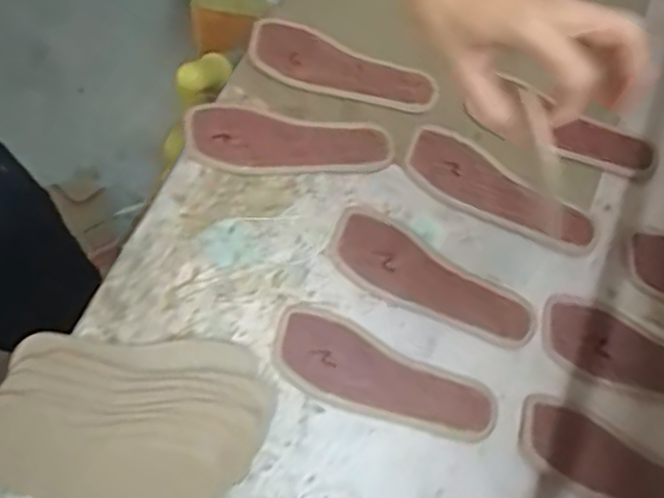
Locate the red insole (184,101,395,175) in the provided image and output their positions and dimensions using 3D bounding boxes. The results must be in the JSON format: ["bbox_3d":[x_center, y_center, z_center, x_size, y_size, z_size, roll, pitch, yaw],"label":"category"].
[{"bbox_3d":[-0.043,-0.100,0.656,0.197,0.009,0.069,10,68,1],"label":"red insole"}]

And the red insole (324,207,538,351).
[{"bbox_3d":[0.089,0.033,0.625,0.198,0.006,0.069,32,73,9],"label":"red insole"}]

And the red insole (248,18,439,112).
[{"bbox_3d":[0.007,-0.181,0.696,0.196,0.005,0.064,24,77,4],"label":"red insole"}]

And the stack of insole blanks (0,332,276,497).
[{"bbox_3d":[-0.167,0.140,0.542,0.226,0.042,0.141,2,68,-2],"label":"stack of insole blanks"}]

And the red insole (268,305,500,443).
[{"bbox_3d":[0.043,0.112,0.584,0.198,0.006,0.070,22,69,6],"label":"red insole"}]

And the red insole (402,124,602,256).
[{"bbox_3d":[0.160,-0.051,0.654,0.196,0.008,0.066,35,76,12],"label":"red insole"}]

